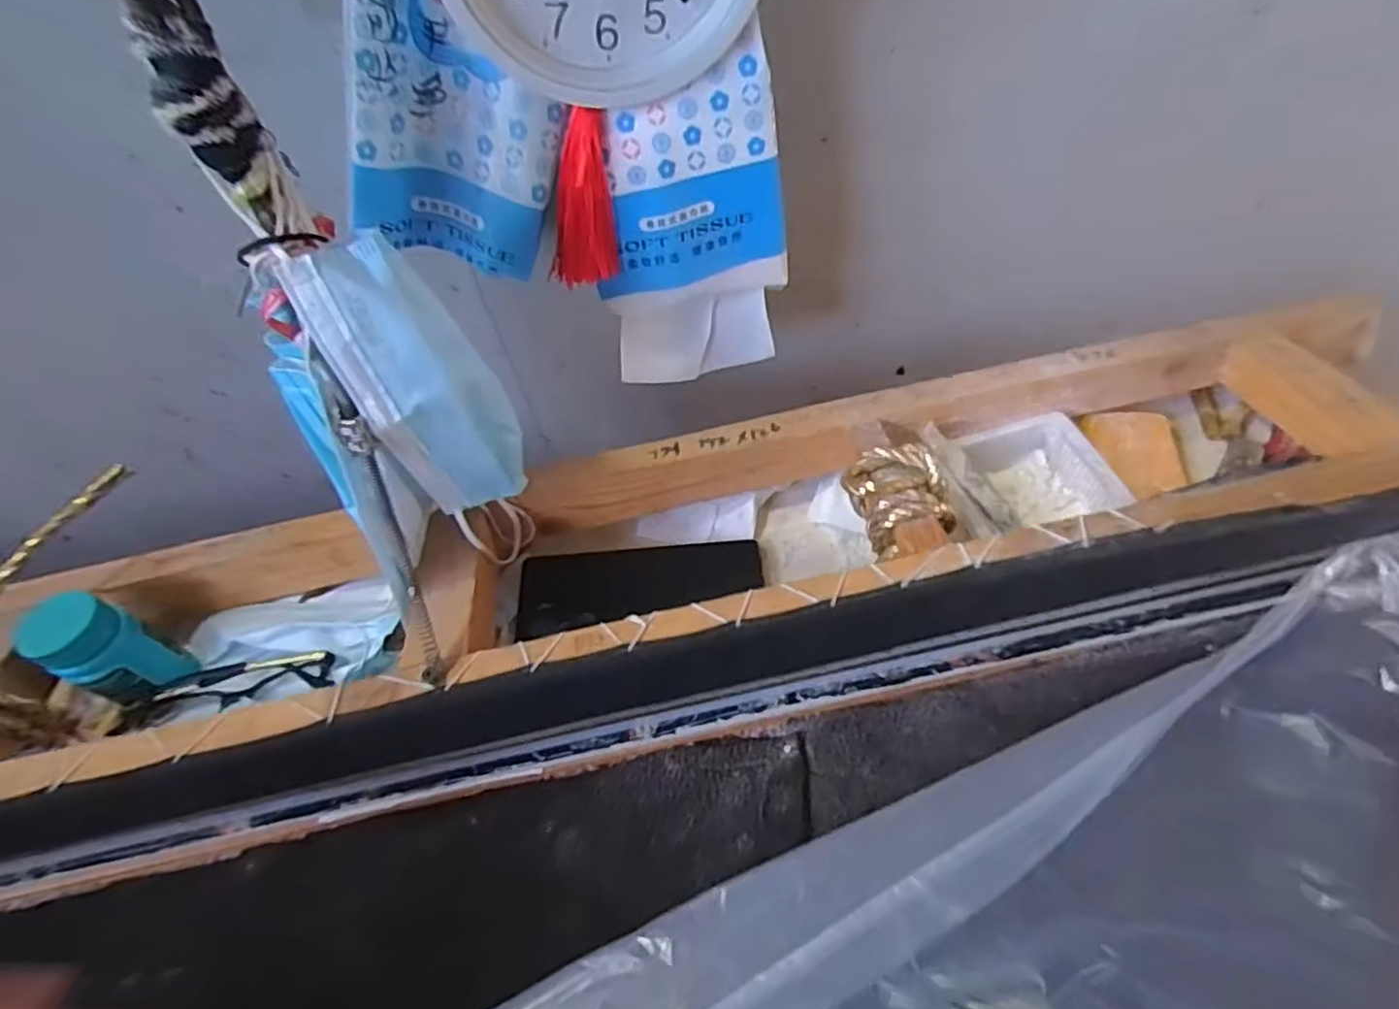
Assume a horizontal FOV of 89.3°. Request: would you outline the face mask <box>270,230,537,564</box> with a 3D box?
[{"bbox_3d":[-0.140,-0.041,0.385,0.064,0.203,0.052,-32,59,-20],"label":"face mask"}]

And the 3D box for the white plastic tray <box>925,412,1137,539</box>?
[{"bbox_3d":[0.214,-0.015,0.481,0.105,0.045,0.082,-8,54,-4],"label":"white plastic tray"}]

